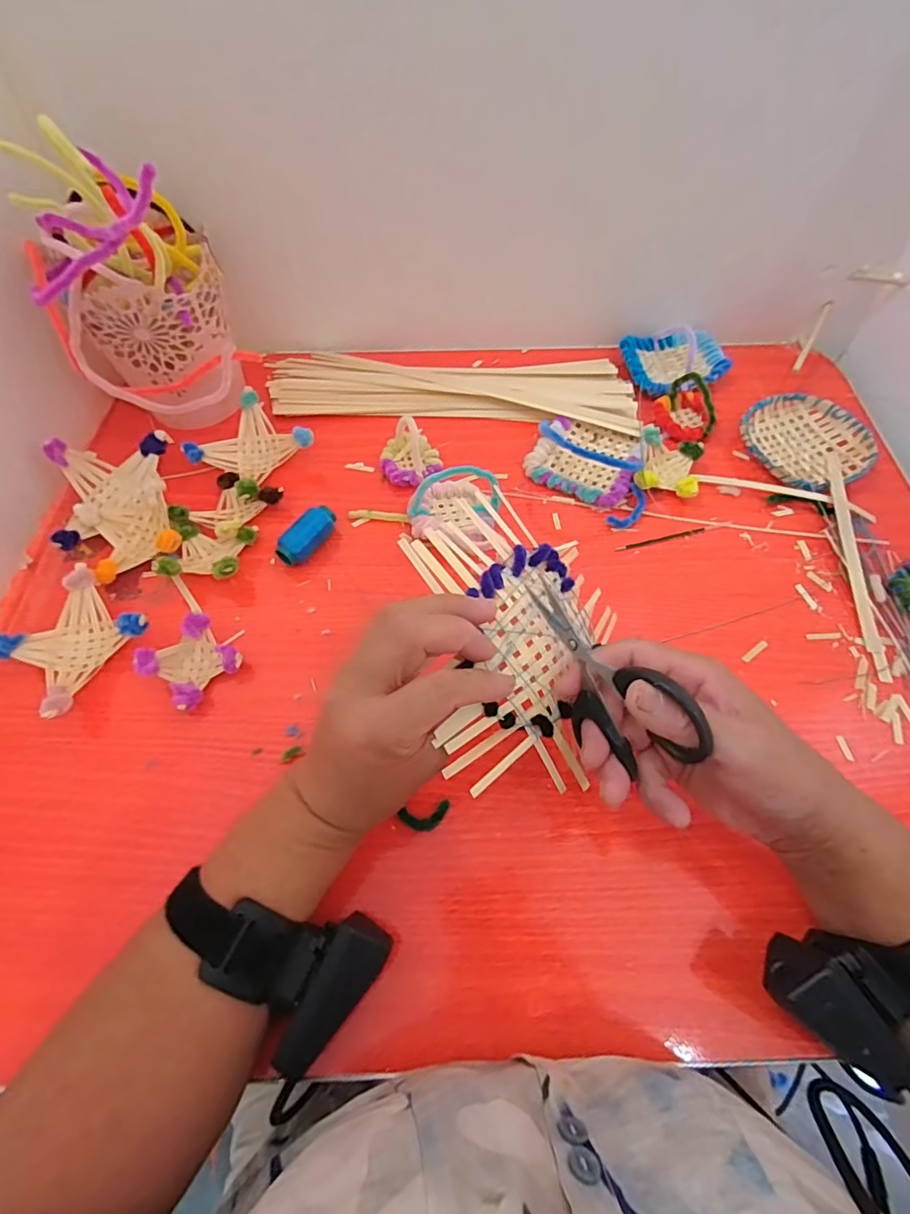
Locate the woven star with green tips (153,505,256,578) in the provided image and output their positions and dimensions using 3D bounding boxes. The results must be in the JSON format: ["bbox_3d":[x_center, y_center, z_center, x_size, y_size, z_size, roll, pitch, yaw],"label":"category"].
[{"bbox_3d":[-0.199,-0.047,0.423,0.063,0.028,0.064,1,61,1],"label":"woven star with green tips"}]

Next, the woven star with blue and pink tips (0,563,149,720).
[{"bbox_3d":[-0.271,0.026,0.381,0.081,0.036,0.082,34,67,17],"label":"woven star with blue and pink tips"}]

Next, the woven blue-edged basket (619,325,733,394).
[{"bbox_3d":[0.222,-0.252,0.533,0.096,0.029,0.082,-9,62,-5],"label":"woven blue-edged basket"}]

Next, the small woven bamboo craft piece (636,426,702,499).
[{"bbox_3d":[0.187,-0.123,0.464,0.053,0.027,0.061,14,62,8],"label":"small woven bamboo craft piece"}]

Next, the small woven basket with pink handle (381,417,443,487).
[{"bbox_3d":[-0.040,-0.138,0.470,0.052,0.035,0.059,-8,62,-4],"label":"small woven basket with pink handle"}]

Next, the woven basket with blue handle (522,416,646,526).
[{"bbox_3d":[0.127,-0.138,0.461,0.119,0.047,0.097,36,67,18],"label":"woven basket with blue handle"}]

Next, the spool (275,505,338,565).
[{"bbox_3d":[-0.118,-0.056,0.432,0.025,0.029,0.056,27,65,14],"label":"spool"}]

